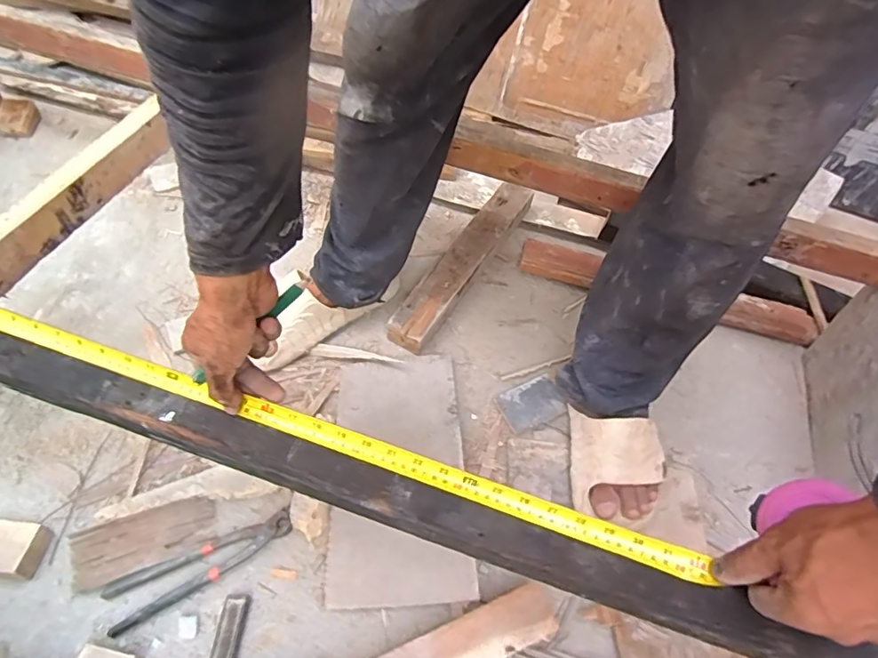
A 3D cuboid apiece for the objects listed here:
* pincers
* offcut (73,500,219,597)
[{"bbox_3d":[-0.289,0.294,0.632,0.220,0.016,0.055,-19,60,-19],"label":"pincers"},{"bbox_3d":[-0.371,0.268,0.649,0.161,0.014,0.072,-15,58,-16],"label":"offcut"}]

